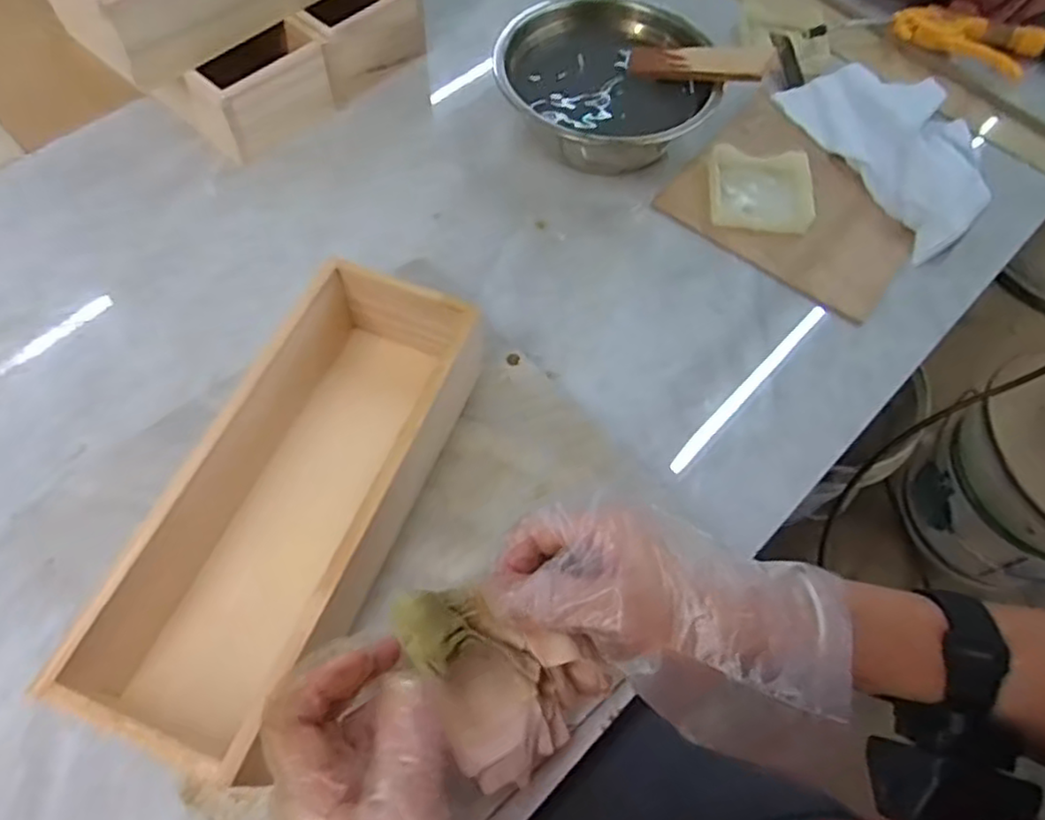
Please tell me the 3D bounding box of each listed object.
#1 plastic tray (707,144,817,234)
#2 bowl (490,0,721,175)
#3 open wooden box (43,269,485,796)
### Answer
[{"bbox_3d":[0.185,-0.172,0.542,0.079,0.019,0.076,6,62,0],"label":"plastic tray"},{"bbox_3d":[0.065,-0.255,0.558,0.162,0.077,0.162,1,62,-2],"label":"bowl"},{"bbox_3d":[-0.117,0.047,0.383,0.108,0.078,0.260,22,63,8],"label":"open wooden box"}]

